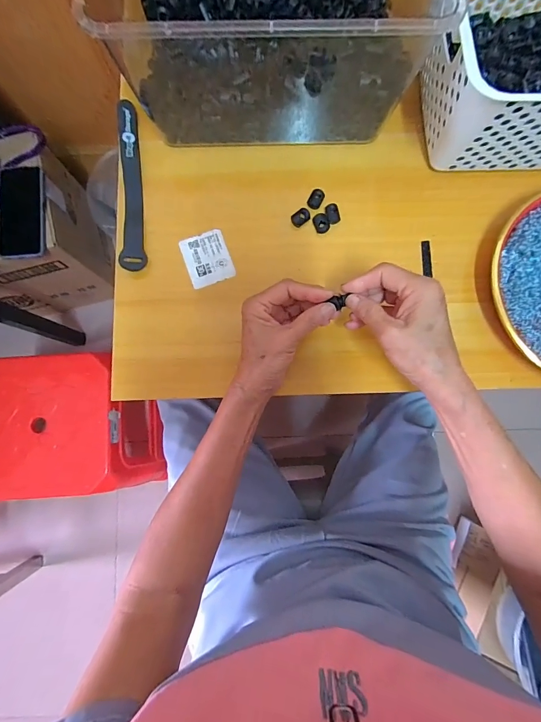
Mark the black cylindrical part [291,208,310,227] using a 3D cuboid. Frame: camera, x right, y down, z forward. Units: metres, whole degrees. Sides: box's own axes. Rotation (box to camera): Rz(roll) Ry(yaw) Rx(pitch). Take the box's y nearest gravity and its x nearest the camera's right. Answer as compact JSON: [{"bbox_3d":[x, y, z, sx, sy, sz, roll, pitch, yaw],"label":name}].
[{"bbox_3d":[0.034,-0.160,0.386,0.021,0.007,0.015,-33,84,-3],"label":"black cylindrical part"}]

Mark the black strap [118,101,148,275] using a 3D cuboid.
[{"bbox_3d":[-0.155,-0.195,0.383,0.022,0.016,0.196,-6,83,0],"label":"black strap"}]

